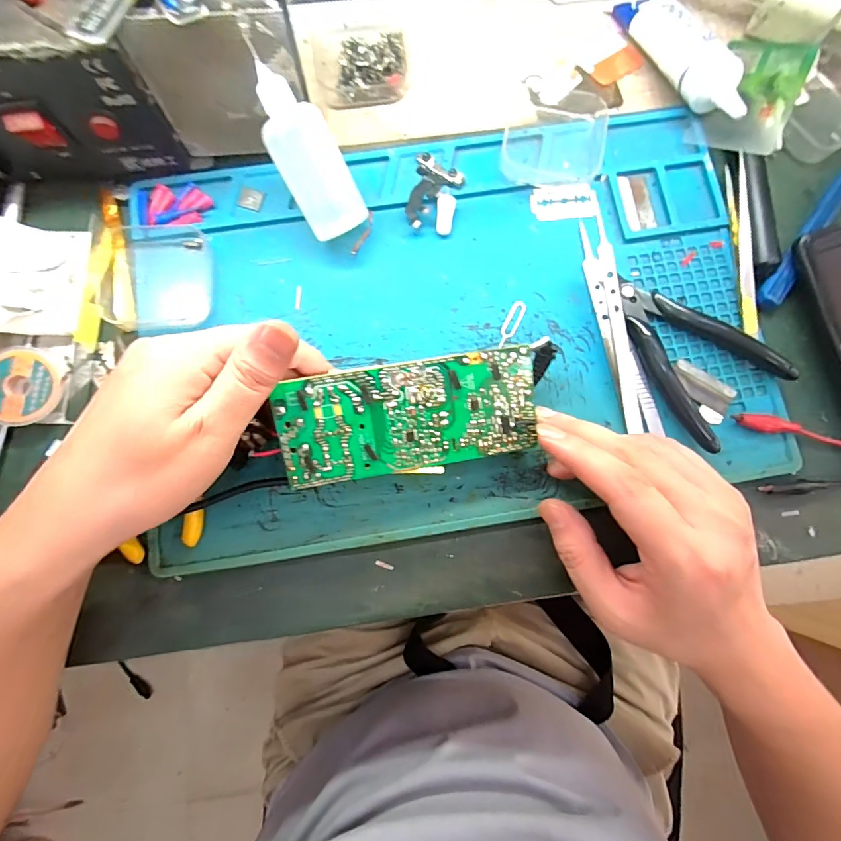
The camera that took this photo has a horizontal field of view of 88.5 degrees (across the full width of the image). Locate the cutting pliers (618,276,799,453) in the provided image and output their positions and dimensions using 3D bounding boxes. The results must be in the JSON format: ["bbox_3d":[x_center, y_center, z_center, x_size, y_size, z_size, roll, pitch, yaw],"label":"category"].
[{"bbox_3d":[0.170,-0.045,0.260,0.072,0.015,0.108,-24,82,-5],"label":"cutting pliers"}]

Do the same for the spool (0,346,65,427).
[{"bbox_3d":[-0.231,-0.020,0.248,0.041,0.008,0.044,0,81,-1],"label":"spool"}]

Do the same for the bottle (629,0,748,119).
[{"bbox_3d":[0.175,-0.236,0.285,0.034,0.028,0.107,-26,82,-5],"label":"bottle"}]

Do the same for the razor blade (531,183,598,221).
[{"bbox_3d":[0.094,-0.143,0.282,0.042,0.004,0.024,0,81,-1],"label":"razor blade"}]

